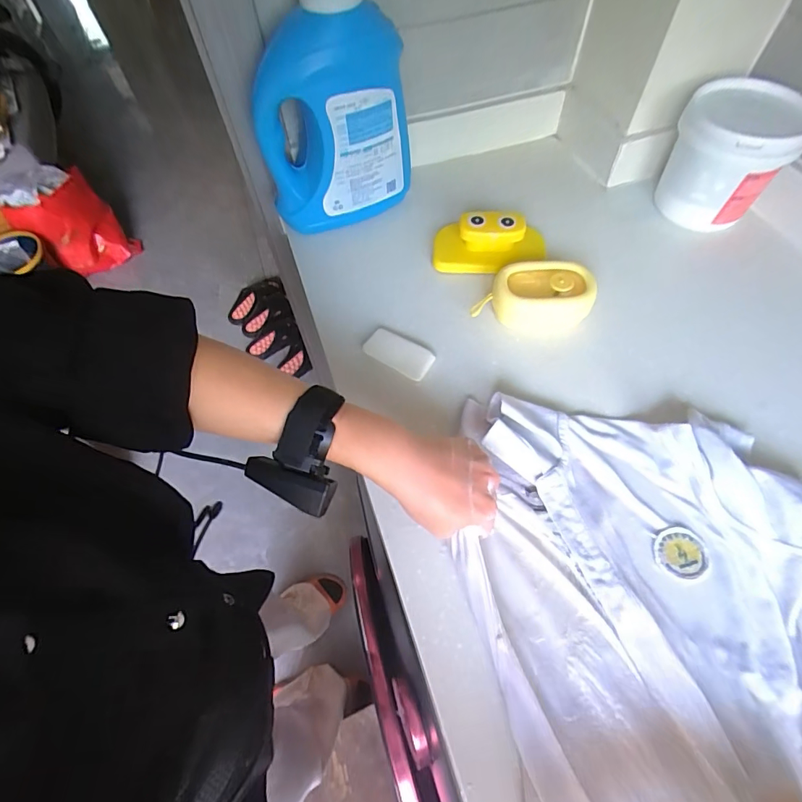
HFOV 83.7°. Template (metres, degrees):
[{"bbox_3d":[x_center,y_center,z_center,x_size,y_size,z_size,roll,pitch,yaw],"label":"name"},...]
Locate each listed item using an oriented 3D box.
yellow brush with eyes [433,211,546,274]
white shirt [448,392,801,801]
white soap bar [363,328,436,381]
[{"bbox_3d":[0.105,-0.186,0.535,0.131,0.050,0.064,5,60,6],"label":"yellow brush with eyes"},{"bbox_3d":[0.222,0.201,0.310,0.303,0.029,0.492,-14,60,-5],"label":"white shirt"},{"bbox_3d":[-0.003,-0.050,0.482,0.076,0.012,0.036,31,65,19],"label":"white soap bar"}]

